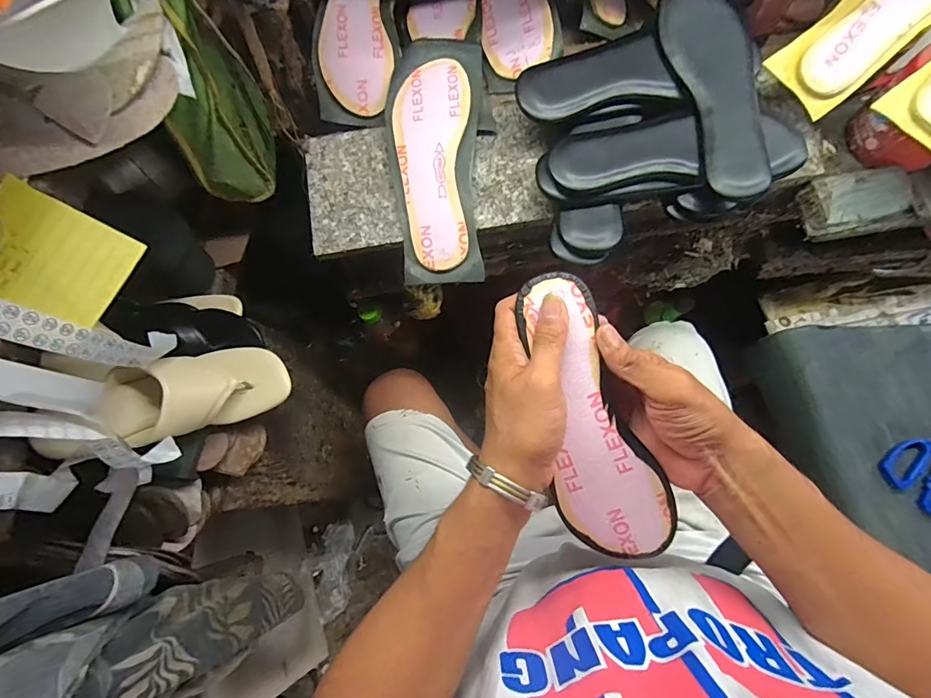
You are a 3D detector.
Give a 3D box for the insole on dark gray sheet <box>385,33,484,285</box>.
[{"bbox_3d":[-0.037,-0.219,0.521,0.107,0.024,0.290,-1,84,1],"label":"insole on dark gray sheet"}]

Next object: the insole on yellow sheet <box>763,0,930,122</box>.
[{"bbox_3d":[0.417,-0.341,0.466,0.092,0.027,0.210,45,96,12],"label":"insole on yellow sheet"}]

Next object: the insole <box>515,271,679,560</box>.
[{"bbox_3d":[0.098,0.058,0.361,0.082,0.019,0.236,-19,95,-4],"label":"insole"}]

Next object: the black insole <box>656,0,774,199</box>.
[{"bbox_3d":[0.258,-0.268,0.463,0.082,0.036,0.241,-12,74,-2],"label":"black insole"}]

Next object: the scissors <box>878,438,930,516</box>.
[{"bbox_3d":[0.602,0.131,0.580,0.095,0.017,0.152,43,79,12],"label":"scissors"}]

